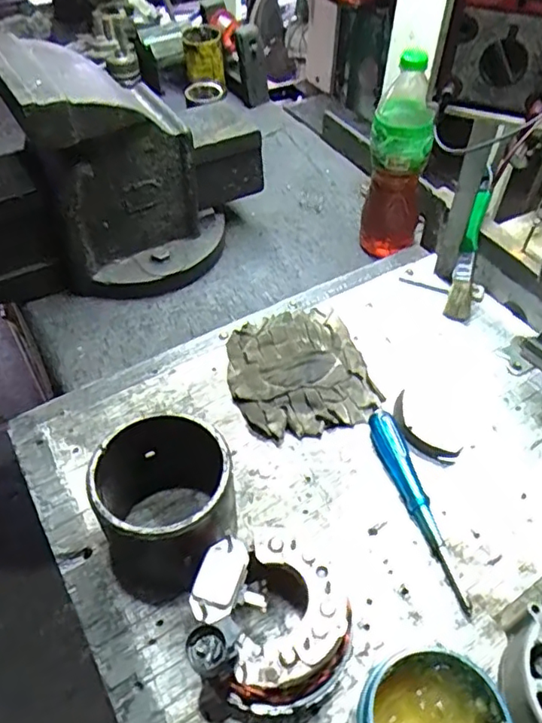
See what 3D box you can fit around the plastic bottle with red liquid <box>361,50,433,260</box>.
[{"bbox_3d":[0.167,-0.256,0.764,0.080,0.253,0.075,11,49,9],"label":"plastic bottle with red liquid"}]

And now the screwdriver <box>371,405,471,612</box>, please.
[{"bbox_3d":[0.136,0.129,0.533,0.026,0.025,0.191,-12,50,-10],"label":"screwdriver"}]

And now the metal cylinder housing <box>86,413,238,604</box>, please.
[{"bbox_3d":[-0.084,0.123,0.480,0.107,0.117,0.113,0,49,0],"label":"metal cylinder housing"}]

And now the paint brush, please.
[{"bbox_3d":[0.240,-0.131,0.701,0.027,0.160,0.032,11,11,9],"label":"paint brush"}]

